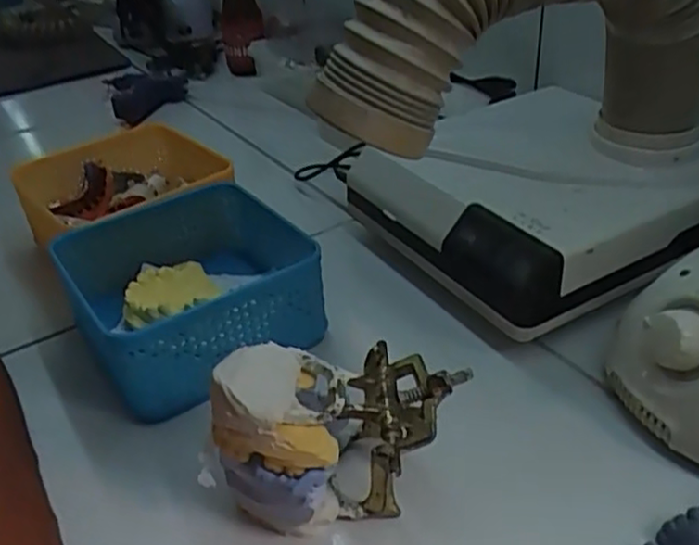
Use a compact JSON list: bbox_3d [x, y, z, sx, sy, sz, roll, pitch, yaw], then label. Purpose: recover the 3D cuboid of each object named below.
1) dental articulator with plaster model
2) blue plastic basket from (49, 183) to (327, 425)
[{"bbox_3d":[-0.004,0.076,0.306,0.108,0.083,0.064,-16,35,-14],"label":"dental articulator with plaster model"},{"bbox_3d":[-0.100,0.011,0.424,0.128,0.067,0.136,-27,39,-27],"label":"blue plastic basket"}]

